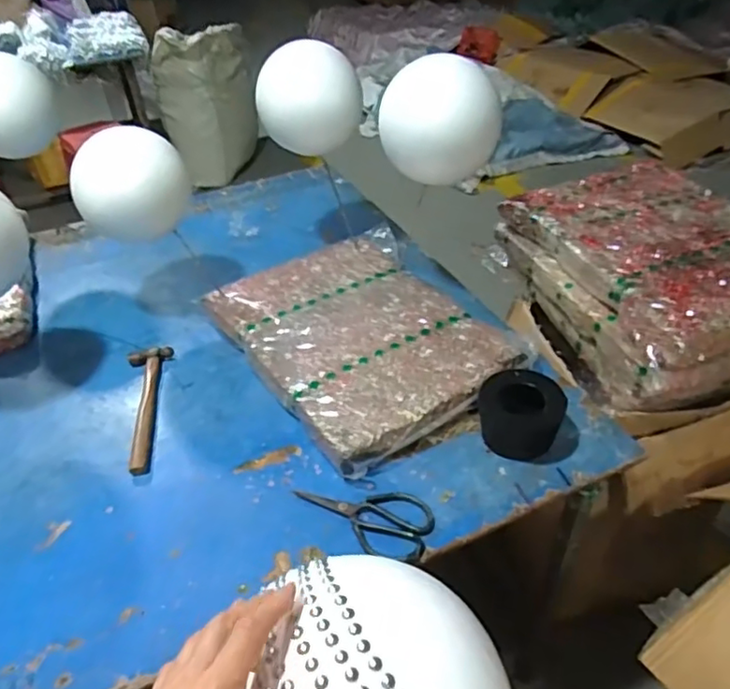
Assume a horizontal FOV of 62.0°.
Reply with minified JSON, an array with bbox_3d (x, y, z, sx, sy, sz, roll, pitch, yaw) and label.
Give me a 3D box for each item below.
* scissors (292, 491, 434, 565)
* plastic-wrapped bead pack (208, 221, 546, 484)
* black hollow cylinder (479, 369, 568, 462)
[{"bbox_3d":[-0.005,0.217,0.766,0.177,0.009,0.095,11,40,18],"label":"scissors"},{"bbox_3d":[-0.001,-0.028,1.051,0.400,0.063,0.520,-25,42,-23],"label":"plastic-wrapped bead pack"},{"bbox_3d":[0.218,0.096,0.857,0.108,0.080,0.101,-2,38,2],"label":"black hollow cylinder"}]

